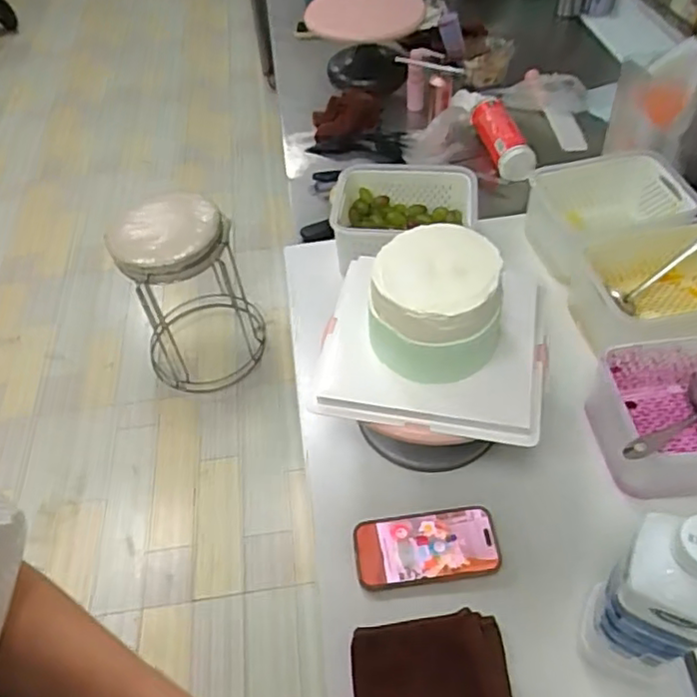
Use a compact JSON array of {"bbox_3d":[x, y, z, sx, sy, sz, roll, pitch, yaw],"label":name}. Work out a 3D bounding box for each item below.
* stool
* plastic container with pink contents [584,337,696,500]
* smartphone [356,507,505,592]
[{"bbox_3d":[-0.437,-0.160,1.747,0.334,0.489,0.342,-16,51,-10],"label":"stool"},{"bbox_3d":[0.386,0.074,0.703,0.215,0.106,0.151,-5,50,0],"label":"plastic container with pink contents"},{"bbox_3d":[0.085,0.213,0.671,0.151,0.015,0.072,-5,50,0],"label":"smartphone"}]

